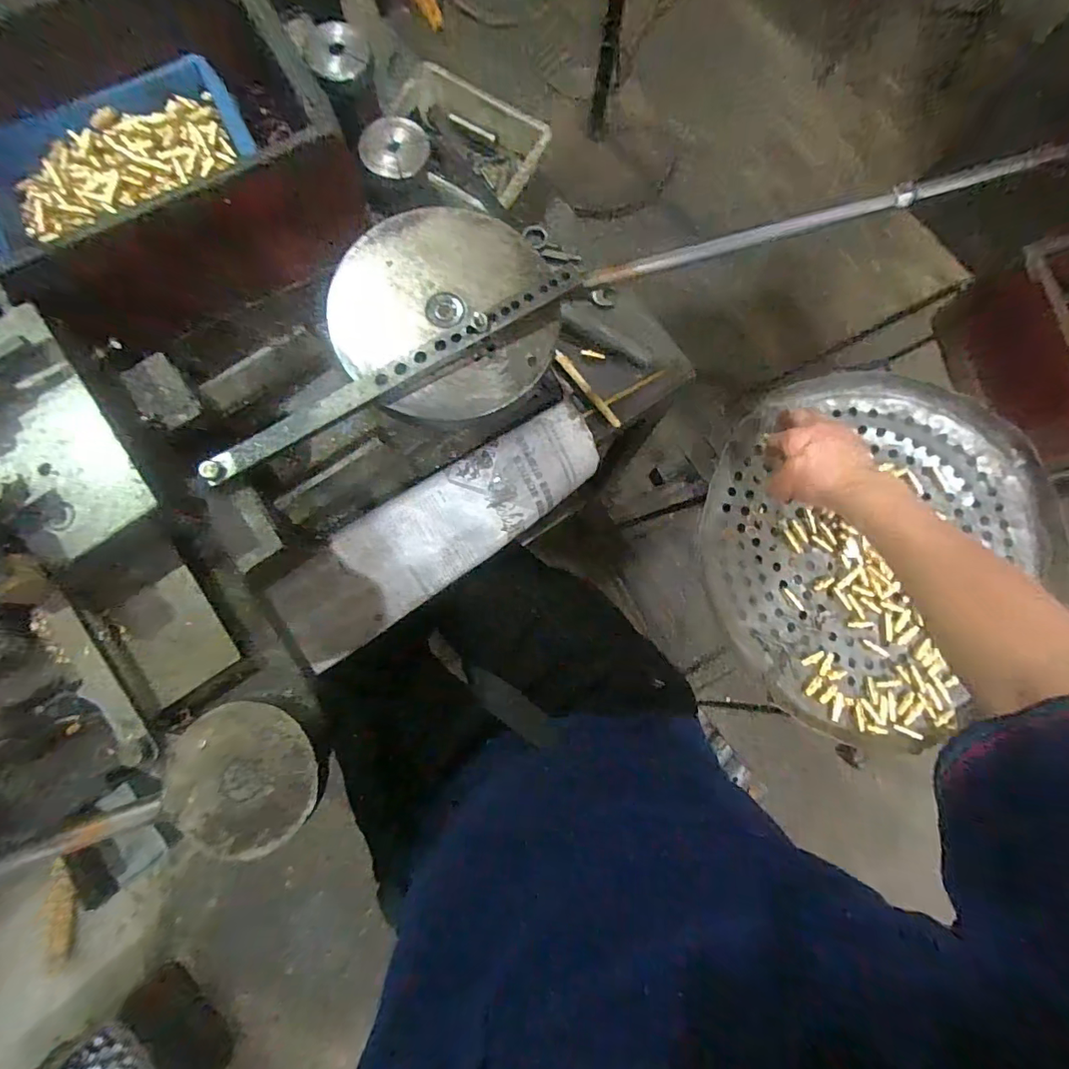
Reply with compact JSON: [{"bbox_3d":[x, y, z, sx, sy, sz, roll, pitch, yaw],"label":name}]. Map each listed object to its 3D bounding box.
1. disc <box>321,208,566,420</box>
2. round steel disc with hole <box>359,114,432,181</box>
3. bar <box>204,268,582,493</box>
[{"bbox_3d":[-0.075,-0.190,0.427,0.187,0.015,0.178,0,81,-1],"label":"disc"},{"bbox_3d":[-0.136,-0.374,0.493,0.058,0.006,0.059,-5,103,-20],"label":"round steel disc with hole"},{"bbox_3d":[-0.105,-0.128,0.401,0.328,0.015,0.019,-30,83,-6],"label":"bar"}]

